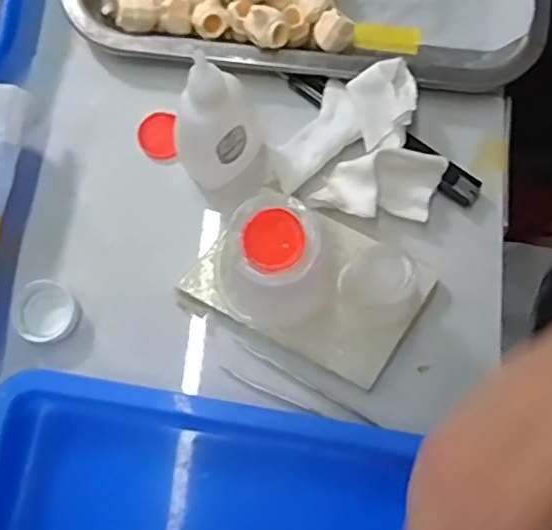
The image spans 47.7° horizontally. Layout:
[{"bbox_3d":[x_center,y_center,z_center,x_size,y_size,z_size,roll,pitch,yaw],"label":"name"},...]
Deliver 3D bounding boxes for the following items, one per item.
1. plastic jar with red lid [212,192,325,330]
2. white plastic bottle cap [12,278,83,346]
[{"bbox_3d":[0.000,0.001,0.285,0.052,0.066,0.051,0,78,0],"label":"plastic jar with red lid"},{"bbox_3d":[-0.115,0.023,0.311,0.030,0.010,0.031,0,78,0],"label":"white plastic bottle cap"}]

